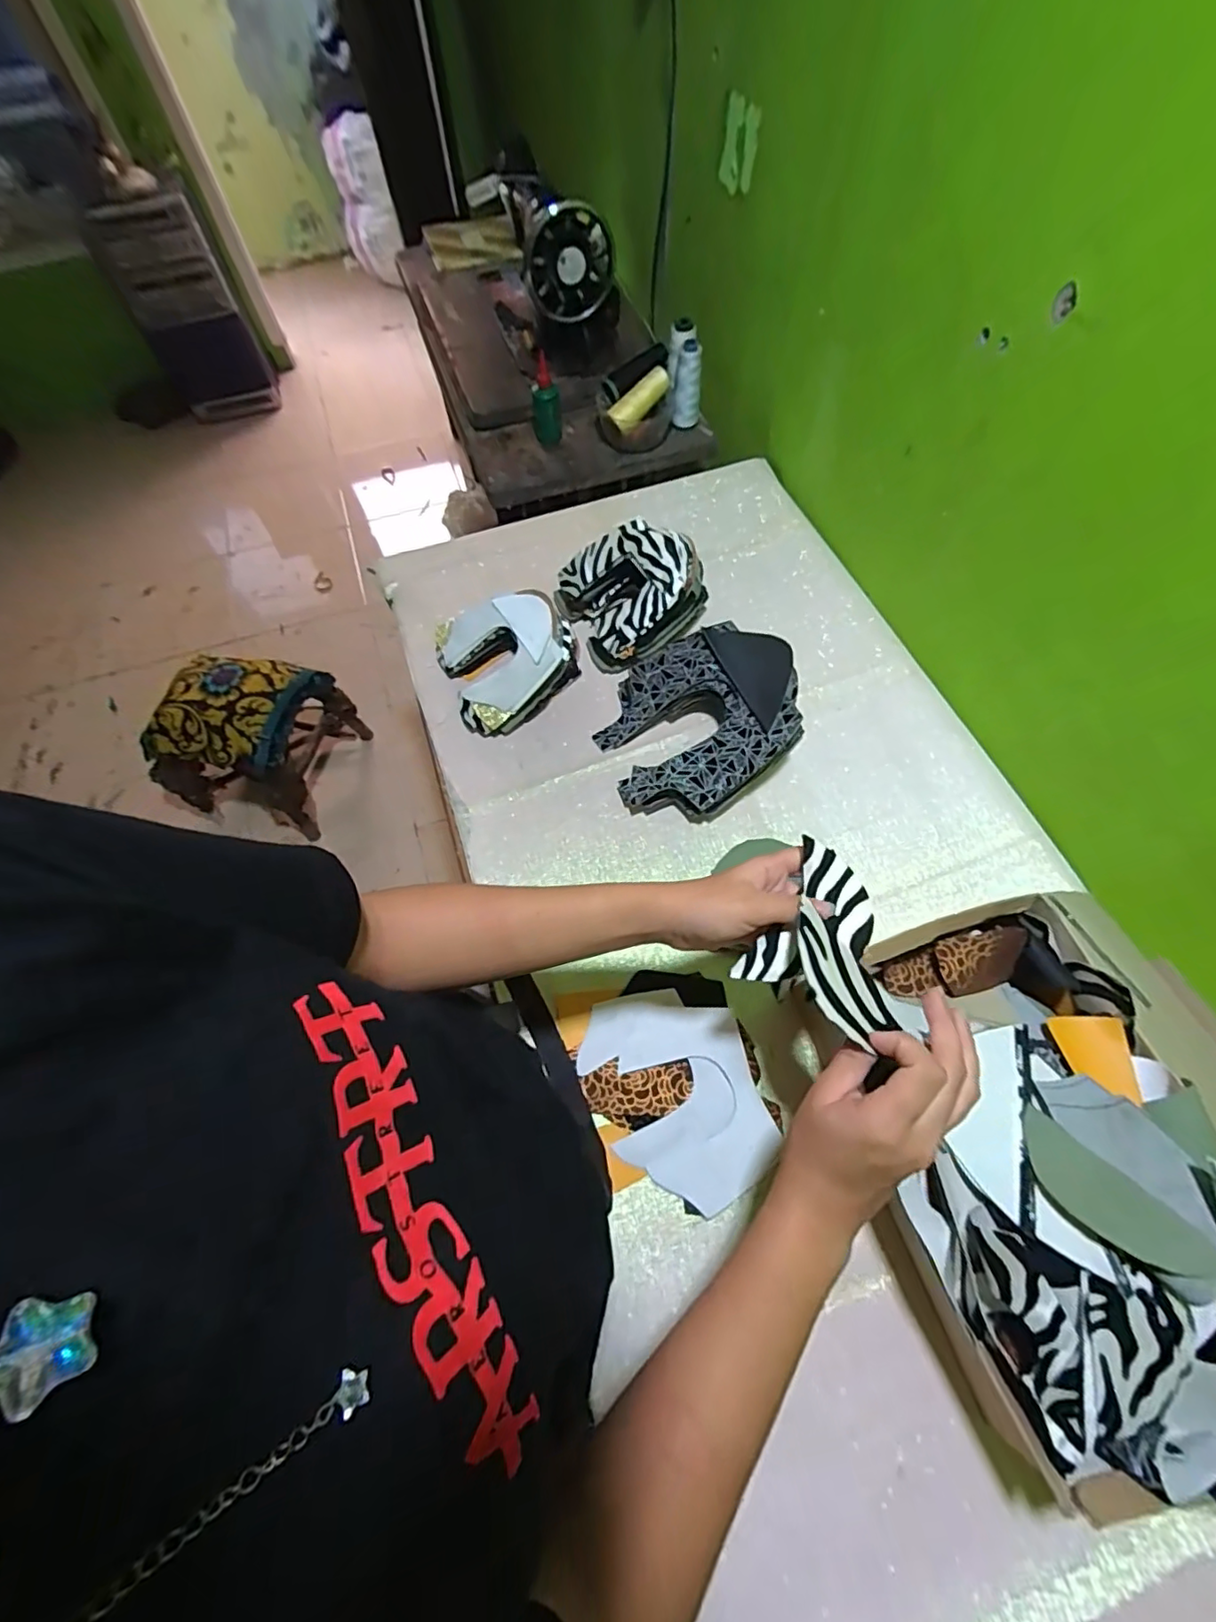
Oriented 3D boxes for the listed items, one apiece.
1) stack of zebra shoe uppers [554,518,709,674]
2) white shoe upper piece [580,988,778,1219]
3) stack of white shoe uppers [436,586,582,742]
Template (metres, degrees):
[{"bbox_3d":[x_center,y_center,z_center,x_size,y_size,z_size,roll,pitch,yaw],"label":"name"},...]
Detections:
[{"bbox_3d":[0.037,-0.281,0.741,0.172,0.092,0.182,-28,66,-12],"label":"stack of zebra shoe uppers"},{"bbox_3d":[0.062,0.246,0.514,0.134,0.024,0.183,-26,66,-11],"label":"white shoe upper piece"},{"bbox_3d":[-0.119,-0.191,0.714,0.167,0.074,0.163,-23,65,-10],"label":"stack of white shoe uppers"}]

